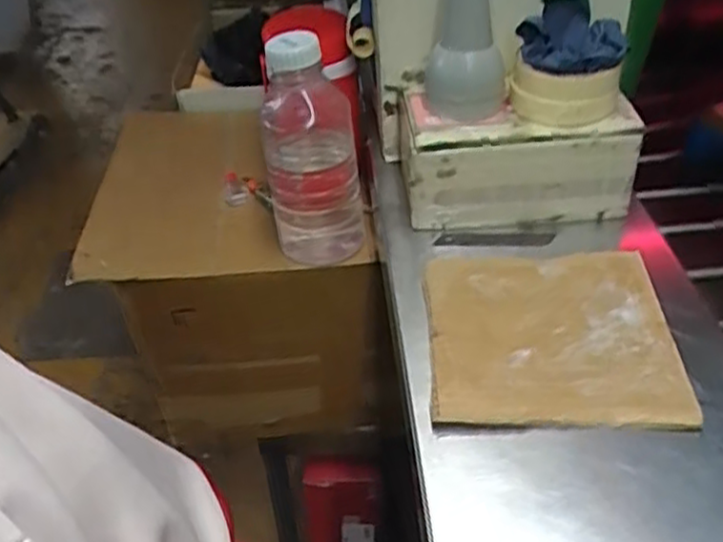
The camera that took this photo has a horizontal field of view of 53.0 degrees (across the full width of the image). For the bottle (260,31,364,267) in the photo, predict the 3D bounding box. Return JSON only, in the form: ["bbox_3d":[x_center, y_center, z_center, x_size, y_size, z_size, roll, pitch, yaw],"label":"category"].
[{"bbox_3d":[-0.047,-0.104,0.690,0.084,0.228,0.071,-5,39,-1],"label":"bottle"}]

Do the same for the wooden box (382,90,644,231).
[{"bbox_3d":[0.130,-0.117,0.649,0.199,0.081,0.127,-4,40,0],"label":"wooden box"}]

